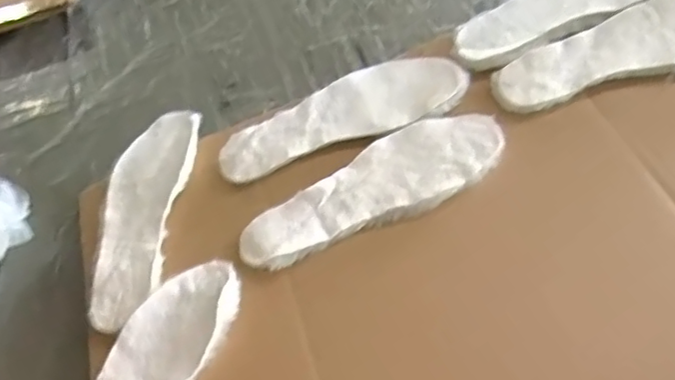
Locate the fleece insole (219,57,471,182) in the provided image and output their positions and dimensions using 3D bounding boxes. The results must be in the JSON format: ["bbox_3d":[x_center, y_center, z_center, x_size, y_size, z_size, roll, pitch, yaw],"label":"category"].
[{"bbox_3d":[0.001,-0.089,0.692,0.282,0.016,0.097,-20,52,3],"label":"fleece insole"}]

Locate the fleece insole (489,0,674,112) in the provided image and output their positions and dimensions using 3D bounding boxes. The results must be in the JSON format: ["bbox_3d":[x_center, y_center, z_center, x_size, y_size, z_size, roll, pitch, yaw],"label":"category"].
[{"bbox_3d":[0.303,-0.153,0.645,0.275,0.030,0.089,-17,51,7],"label":"fleece insole"}]

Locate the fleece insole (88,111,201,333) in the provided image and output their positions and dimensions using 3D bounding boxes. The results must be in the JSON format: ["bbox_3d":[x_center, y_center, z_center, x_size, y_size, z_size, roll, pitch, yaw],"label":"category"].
[{"bbox_3d":[-0.213,0.021,0.676,0.096,0.012,0.268,-5,56,3],"label":"fleece insole"}]

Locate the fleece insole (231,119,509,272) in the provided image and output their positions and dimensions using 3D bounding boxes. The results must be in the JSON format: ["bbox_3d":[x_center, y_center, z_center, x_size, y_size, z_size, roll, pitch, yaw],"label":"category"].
[{"bbox_3d":[0.034,-0.002,0.629,0.281,0.013,0.098,-26,54,-2],"label":"fleece insole"}]

